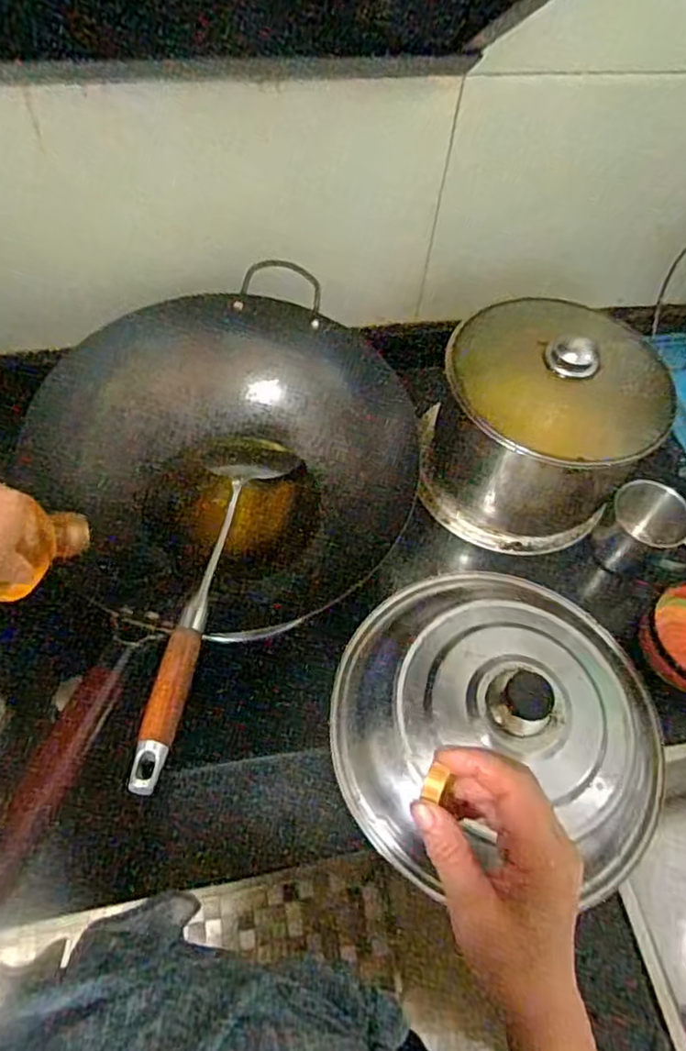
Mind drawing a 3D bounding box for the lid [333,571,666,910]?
[{"bbox_3d":[0.145,0.176,0.604,0.306,0.076,0.297,2,59,-3],"label":"lid"}]

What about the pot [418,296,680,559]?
[{"bbox_3d":[0.209,-0.107,0.716,0.215,0.216,0.192,38,63,17],"label":"pot"}]

